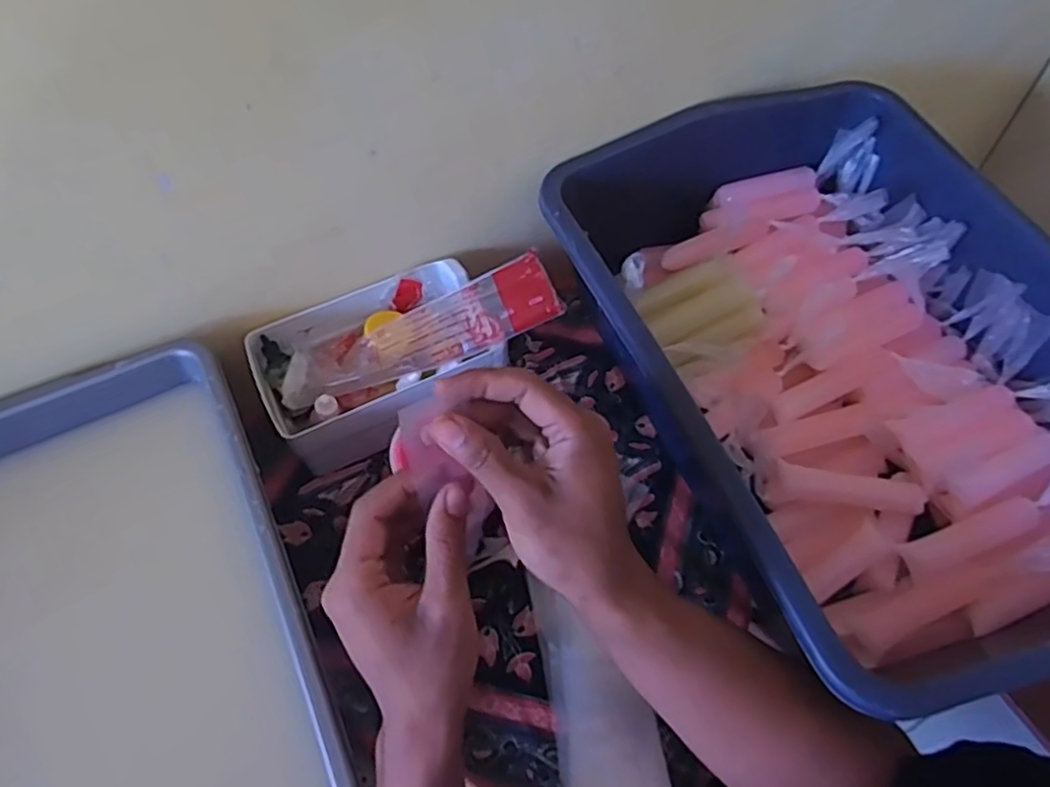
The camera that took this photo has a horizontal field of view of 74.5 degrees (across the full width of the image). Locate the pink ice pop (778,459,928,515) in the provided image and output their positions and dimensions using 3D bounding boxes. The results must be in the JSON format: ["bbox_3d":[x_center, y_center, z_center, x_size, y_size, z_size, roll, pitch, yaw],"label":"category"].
[{"bbox_3d":[0.260,0.075,0.553,0.110,0.019,0.023,9,58,8],"label":"pink ice pop"}]

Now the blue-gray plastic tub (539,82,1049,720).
[{"bbox_3d":[0.259,-0.025,0.568,0.351,0.141,0.486,-21,59,-11],"label":"blue-gray plastic tub"}]

